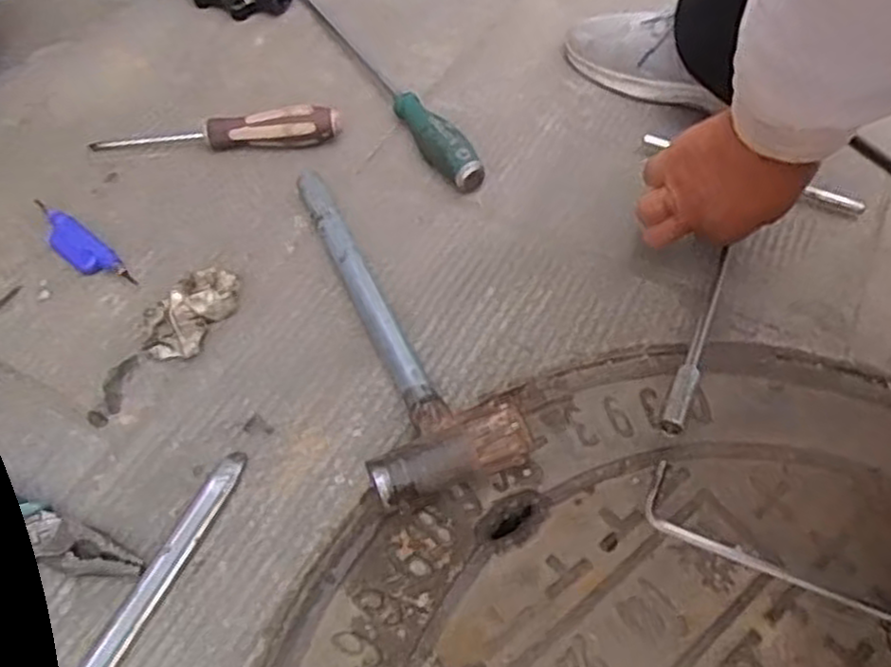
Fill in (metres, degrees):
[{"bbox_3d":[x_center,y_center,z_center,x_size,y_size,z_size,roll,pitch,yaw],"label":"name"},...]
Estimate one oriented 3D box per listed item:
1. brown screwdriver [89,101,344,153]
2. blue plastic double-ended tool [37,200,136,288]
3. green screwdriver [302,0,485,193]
[{"bbox_3d":[-0.192,-0.174,0.634,0.205,0.035,0.027,-1,54,-3],"label":"brown screwdriver"},{"bbox_3d":[-0.281,-0.069,0.573,0.120,0.014,0.026,36,60,21],"label":"blue plastic double-ended tool"},{"bbox_3d":[-0.082,-0.259,0.701,0.030,0.035,0.389,-25,59,-19],"label":"green screwdriver"}]

